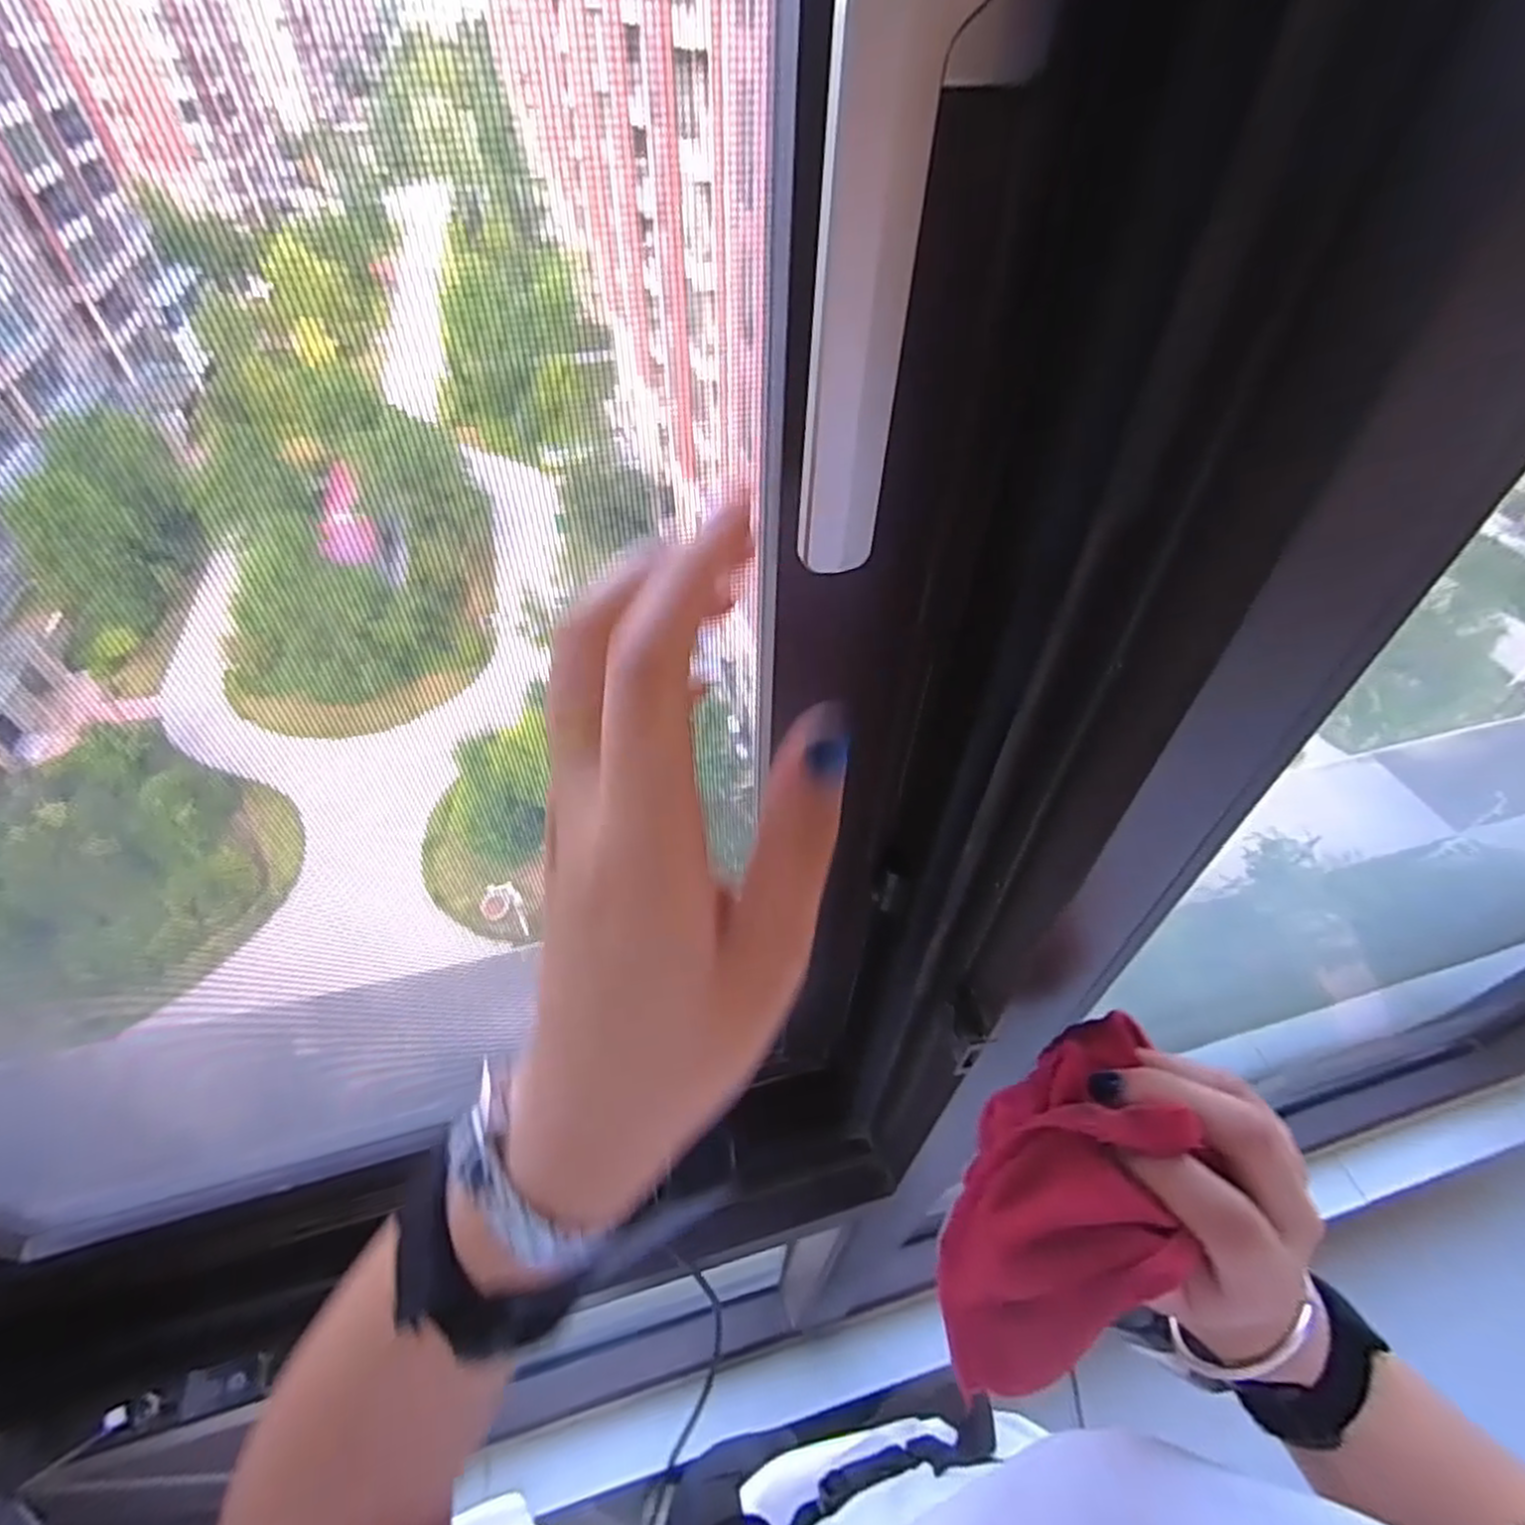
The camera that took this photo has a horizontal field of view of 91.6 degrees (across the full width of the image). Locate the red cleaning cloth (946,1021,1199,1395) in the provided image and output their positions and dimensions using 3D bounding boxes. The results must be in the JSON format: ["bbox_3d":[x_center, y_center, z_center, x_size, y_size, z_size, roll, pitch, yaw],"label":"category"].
[{"bbox_3d":[0.097,0.152,0.248,0.062,0.048,0.129,21,88,16],"label":"red cleaning cloth"}]

